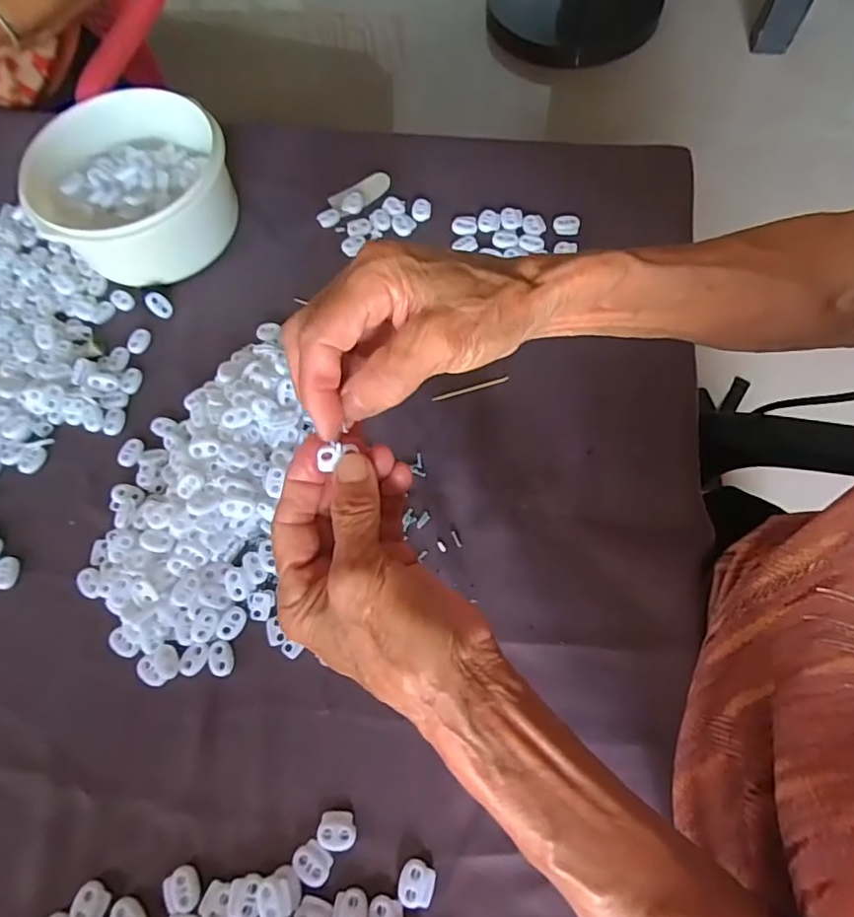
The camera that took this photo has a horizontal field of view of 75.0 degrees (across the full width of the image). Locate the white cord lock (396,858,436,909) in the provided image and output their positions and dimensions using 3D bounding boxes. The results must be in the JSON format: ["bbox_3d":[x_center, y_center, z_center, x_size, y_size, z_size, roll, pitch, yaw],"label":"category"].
[{"bbox_3d":[-0.006,0.241,0.315,0.020,0.005,0.022,14,69,9],"label":"white cord lock"}]

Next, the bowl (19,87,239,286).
[{"bbox_3d":[-0.244,-0.229,0.481,0.163,0.082,0.149,-31,69,-10],"label":"bowl"}]

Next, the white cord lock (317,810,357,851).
[{"bbox_3d":[-0.053,0.218,0.327,0.021,0.005,0.019,3,67,5],"label":"white cord lock"}]

